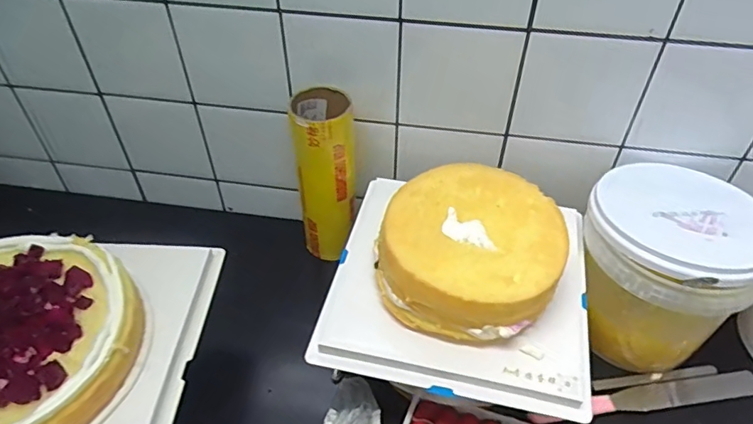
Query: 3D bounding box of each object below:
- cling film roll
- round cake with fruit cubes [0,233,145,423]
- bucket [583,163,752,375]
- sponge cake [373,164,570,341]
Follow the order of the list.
[{"bbox_3d":[-0.070,-0.047,0.757,0.077,0.254,0.081,0,45,0],"label":"cling film roll"},{"bbox_3d":[-0.368,0.124,0.520,0.245,0.062,0.232,0,45,0],"label":"round cake with fruit cubes"},{"bbox_3d":[0.355,0.074,0.671,0.184,0.201,0.192,0,45,0],"label":"bucket"},{"bbox_3d":[0.104,0.047,0.584,0.183,0.091,0.191,0,45,0],"label":"sponge cake"}]

